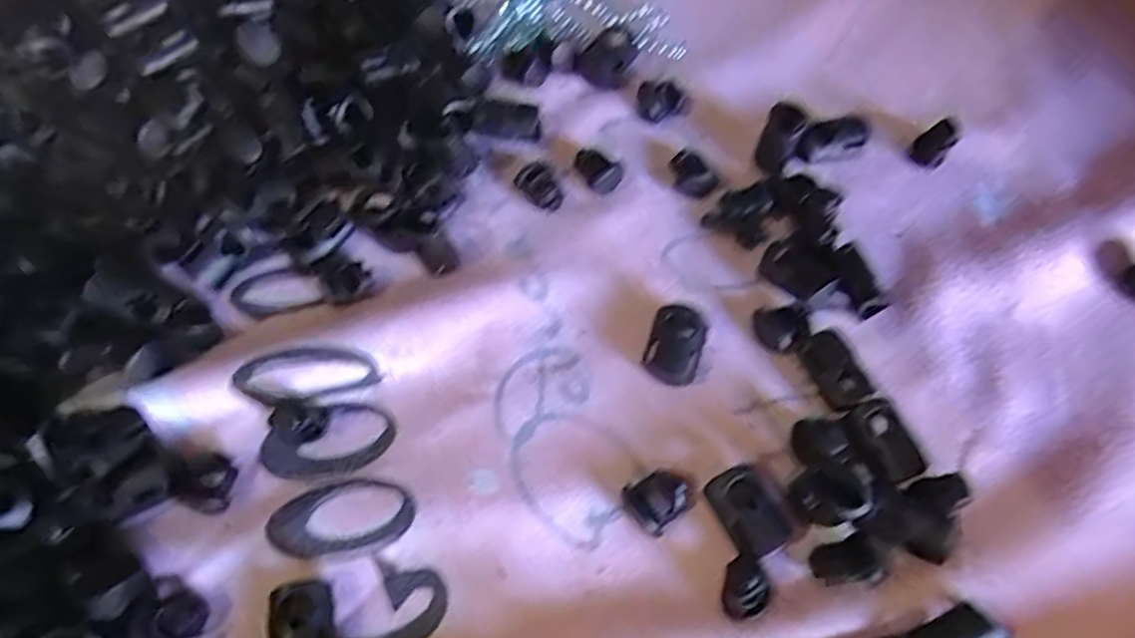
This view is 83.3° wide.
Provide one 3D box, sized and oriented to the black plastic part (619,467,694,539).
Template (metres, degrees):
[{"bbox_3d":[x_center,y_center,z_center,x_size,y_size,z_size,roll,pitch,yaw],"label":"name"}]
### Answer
[{"bbox_3d":[0.021,0.043,0.152,0.015,0.005,0.013,-33,71,-15],"label":"black plastic part"}]

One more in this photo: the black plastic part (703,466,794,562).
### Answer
[{"bbox_3d":[0.041,0.045,0.148,0.013,0.011,0.019,-24,69,-12],"label":"black plastic part"}]

